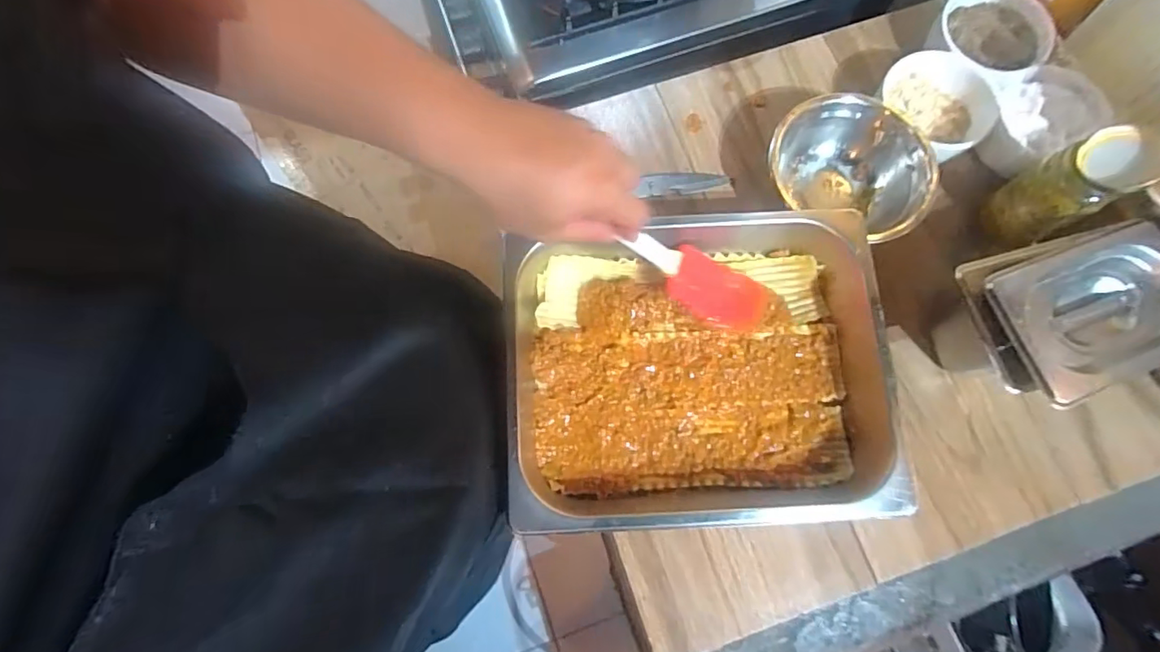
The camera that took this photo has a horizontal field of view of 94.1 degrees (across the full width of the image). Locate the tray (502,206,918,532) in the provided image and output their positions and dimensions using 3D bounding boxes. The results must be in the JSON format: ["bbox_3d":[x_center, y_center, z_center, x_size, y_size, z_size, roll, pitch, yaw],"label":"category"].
[{"bbox_3d":[0.106,0.035,0.479,0.337,0.065,0.262,-2,75,0],"label":"tray"}]

